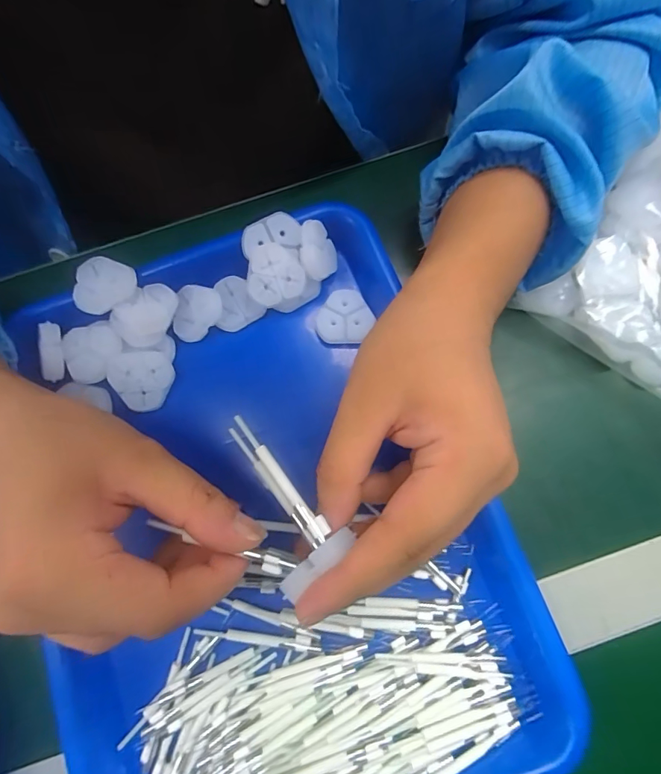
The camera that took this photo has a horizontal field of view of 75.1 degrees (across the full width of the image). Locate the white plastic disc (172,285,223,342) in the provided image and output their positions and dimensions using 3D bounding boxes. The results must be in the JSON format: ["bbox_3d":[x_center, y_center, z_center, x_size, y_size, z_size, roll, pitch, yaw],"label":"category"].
[{"bbox_3d":[-0.085,-0.047,0.277,0.029,0.010,0.035,10,78,4],"label":"white plastic disc"}]

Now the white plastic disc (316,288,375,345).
[{"bbox_3d":[0.010,-0.045,0.274,0.032,0.004,0.035,0,77,2],"label":"white plastic disc"}]

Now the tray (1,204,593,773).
[{"bbox_3d":[-0.042,0.070,0.250,0.251,0.043,0.336,-19,78,-3],"label":"tray"}]

